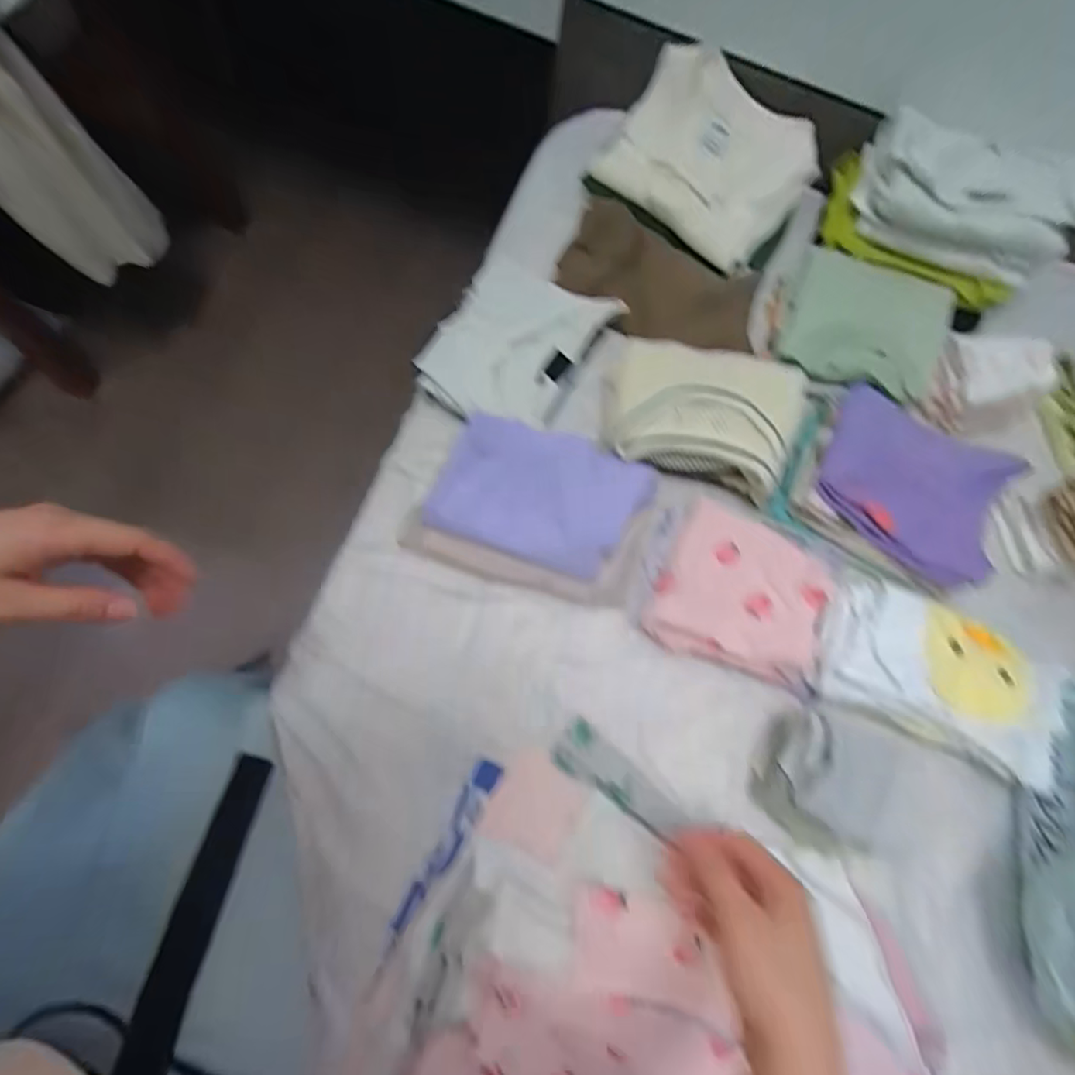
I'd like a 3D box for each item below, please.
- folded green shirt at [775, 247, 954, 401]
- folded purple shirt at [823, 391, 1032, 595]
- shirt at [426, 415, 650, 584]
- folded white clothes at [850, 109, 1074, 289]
[{"bbox_3d":[0.401,-0.261,0.677,0.198,0.054,0.184,15,73,0],"label":"folded green shirt"},{"bbox_3d":[0.413,-0.062,0.599,0.193,0.026,0.168,31,74,5],"label":"folded purple shirt"},{"bbox_3d":[0.000,-0.046,0.594,0.235,0.055,0.137,18,86,7],"label":"shirt"},{"bbox_3d":[0.504,-0.392,0.646,0.238,0.106,0.115,17,76,6],"label":"folded white clothes"}]

